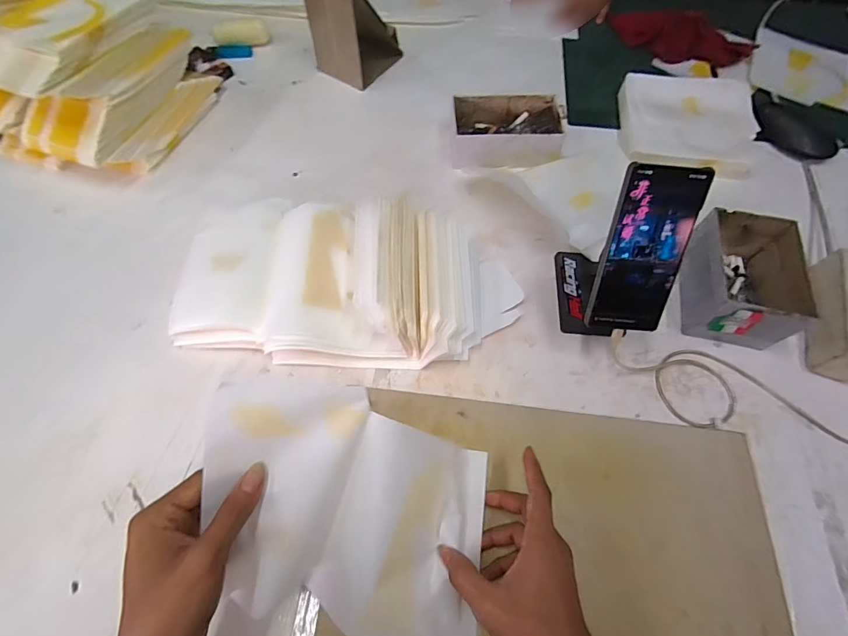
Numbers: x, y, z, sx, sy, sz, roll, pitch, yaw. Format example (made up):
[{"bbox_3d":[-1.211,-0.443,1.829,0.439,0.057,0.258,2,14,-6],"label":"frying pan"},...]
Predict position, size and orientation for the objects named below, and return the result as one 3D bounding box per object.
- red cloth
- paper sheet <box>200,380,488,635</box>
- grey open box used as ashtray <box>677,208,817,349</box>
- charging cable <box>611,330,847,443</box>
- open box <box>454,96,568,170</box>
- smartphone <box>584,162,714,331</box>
[{"bbox_3d":[0.475,-0.520,0.756,0.256,0.060,0.082,21,64,11],"label":"red cloth"},{"bbox_3d":[-0.055,0.158,0.336,0.255,0.047,0.174,23,81,-20],"label":"paper sheet"},{"bbox_3d":[0.378,-0.047,0.490,0.105,0.083,0.154,13,63,7],"label":"grey open box used as ashtray"},{"bbox_3d":[0.393,0.078,0.441,0.403,0.056,0.094,11,63,5],"label":"charging cable"},{"bbox_3d":[0.124,-0.280,0.616,0.156,0.052,0.102,1,62,0],"label":"open box"},{"bbox_3d":[0.213,-0.062,0.394,0.078,0.160,0.007,4,26,0],"label":"smartphone"}]

